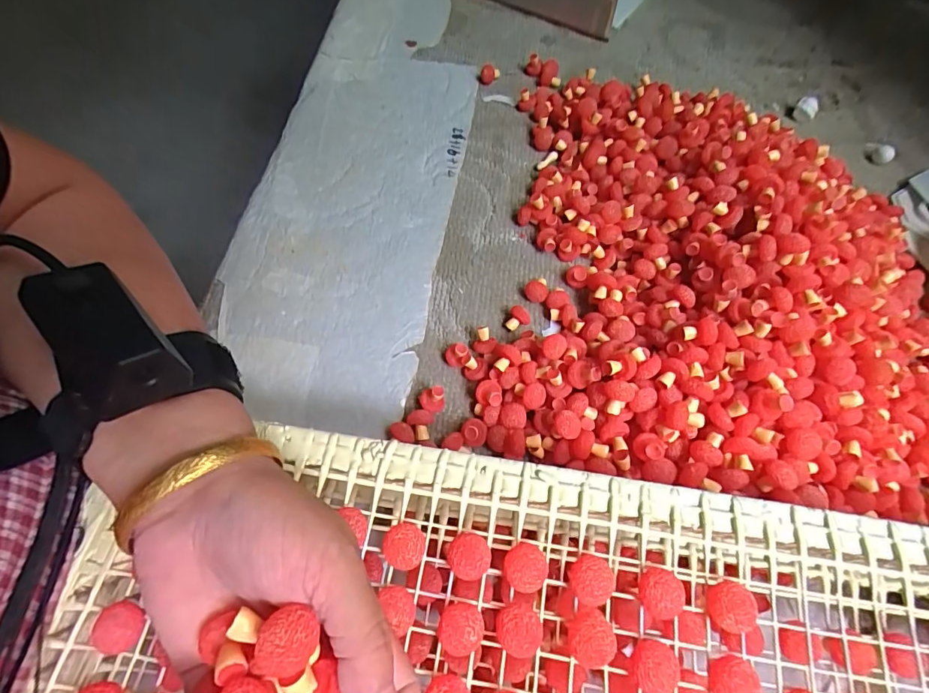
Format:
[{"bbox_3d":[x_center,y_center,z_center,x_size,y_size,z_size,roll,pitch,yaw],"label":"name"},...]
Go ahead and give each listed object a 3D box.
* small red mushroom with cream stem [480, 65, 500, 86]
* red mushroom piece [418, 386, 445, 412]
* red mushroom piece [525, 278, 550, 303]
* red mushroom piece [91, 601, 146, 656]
[{"bbox_3d":[0.032,-0.346,0.576,0.025,0.025,0.017,1,63,1],"label":"small red mushroom with cream stem"},{"bbox_3d":[-0.028,0.046,0.383,0.021,0.023,0.018,2,63,2],"label":"red mushroom piece"},{"bbox_3d":[0.070,-0.054,0.434,0.021,0.012,0.021,12,64,6],"label":"red mushroom piece"},{"bbox_3d":[-0.163,0.133,0.215,0.018,0.011,0.021,-10,62,-4],"label":"red mushroom piece"}]

